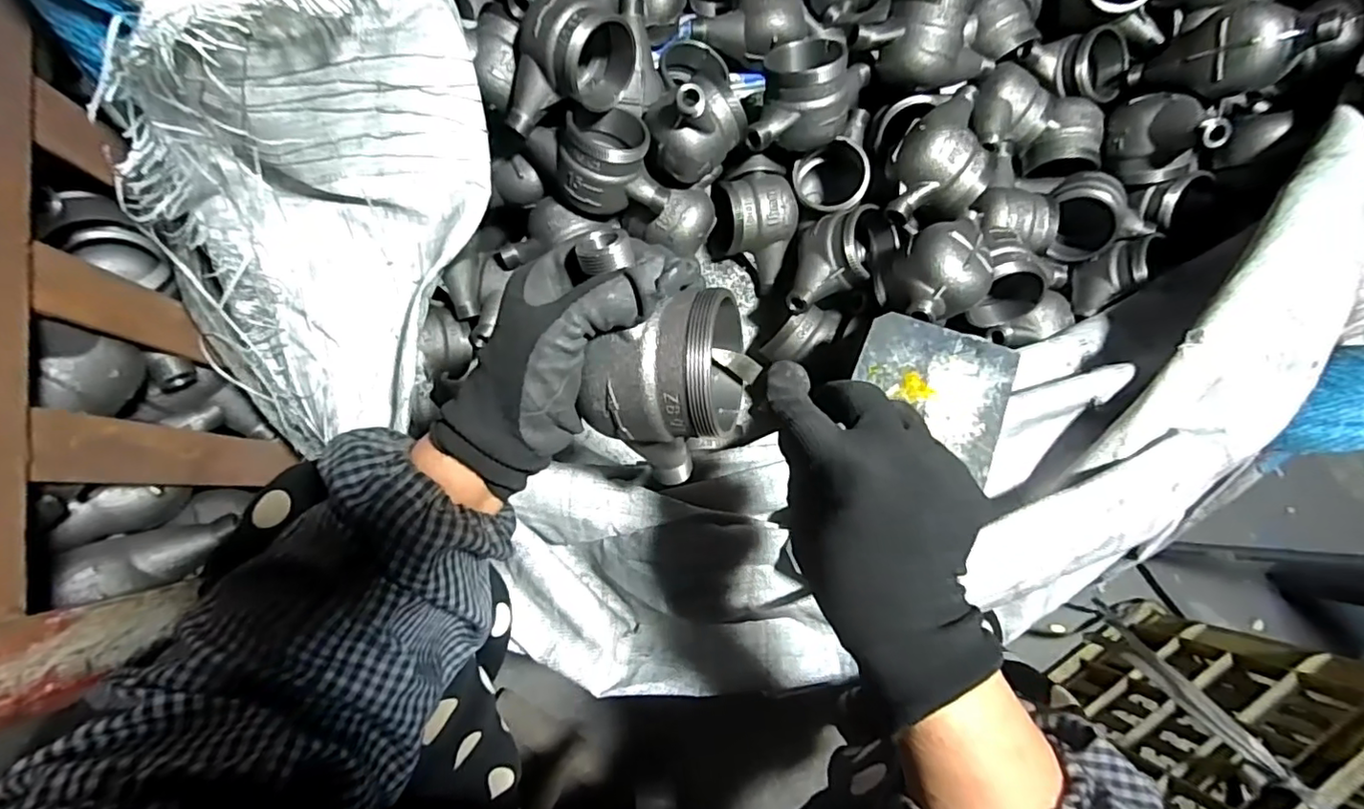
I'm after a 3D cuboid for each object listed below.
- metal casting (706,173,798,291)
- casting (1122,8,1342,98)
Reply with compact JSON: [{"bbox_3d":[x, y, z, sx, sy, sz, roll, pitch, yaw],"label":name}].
[{"bbox_3d":[0.078,-0.199,0.649,0.090,0.077,0.136,0,120,-6],"label":"metal casting"},{"bbox_3d":[0.550,-0.349,0.594,0.086,0.164,0.068,43,79,-34],"label":"casting"}]

